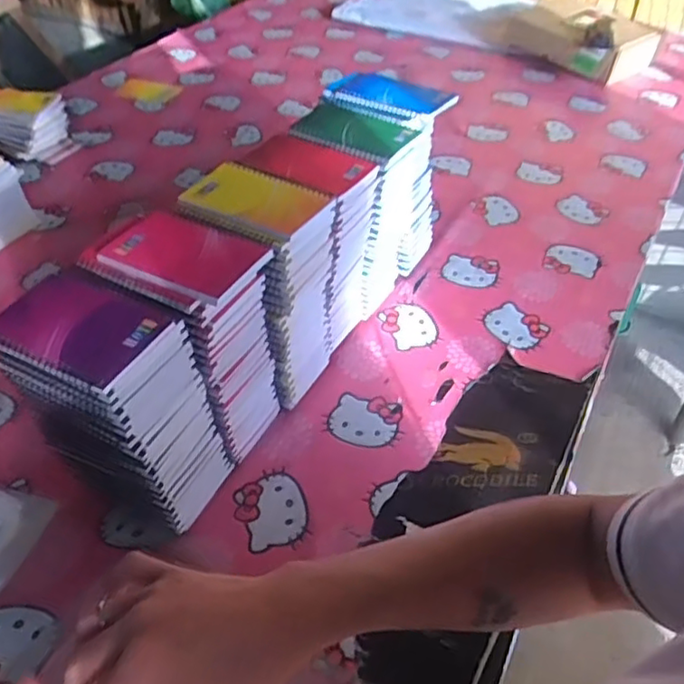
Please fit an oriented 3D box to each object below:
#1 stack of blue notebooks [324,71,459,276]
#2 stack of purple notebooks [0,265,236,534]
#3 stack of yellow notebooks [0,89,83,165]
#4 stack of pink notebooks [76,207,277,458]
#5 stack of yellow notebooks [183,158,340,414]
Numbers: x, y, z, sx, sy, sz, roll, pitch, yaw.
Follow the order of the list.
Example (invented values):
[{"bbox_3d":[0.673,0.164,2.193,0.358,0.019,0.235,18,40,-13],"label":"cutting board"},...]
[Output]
[{"bbox_3d":[0.064,-0.226,0.888,0.146,0.252,0.103,31,51,28],"label":"stack of blue notebooks"},{"bbox_3d":[-0.199,0.068,0.586,0.133,0.244,0.105,18,46,18],"label":"stack of purple notebooks"},{"bbox_3d":[-0.578,-0.397,1.175,0.132,0.109,0.120,19,46,18],"label":"stack of yellow notebooks"},{"bbox_3d":[-0.146,0.003,0.644,0.140,0.254,0.101,24,48,23],"label":"stack of pink notebooks"},{"bbox_3d":[-0.083,-0.048,0.699,0.126,0.253,0.104,22,47,21],"label":"stack of yellow notebooks"}]

